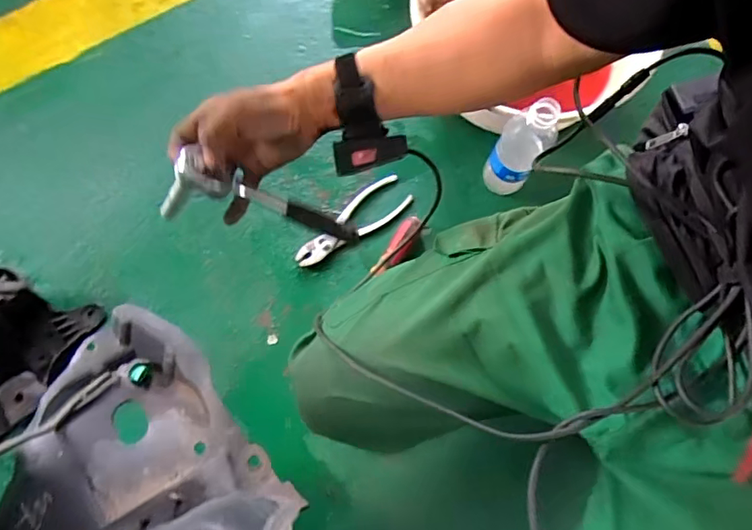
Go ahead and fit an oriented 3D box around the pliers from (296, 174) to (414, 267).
[{"bbox_3d":[-0.039,-0.068,0.773,0.192,0.018,0.064,-30,77,-10],"label":"pliers"}]

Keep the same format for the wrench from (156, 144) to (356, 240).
[{"bbox_3d":[-0.106,-0.054,0.512,0.186,0.071,0.038,15,71,-28],"label":"wrench"}]

